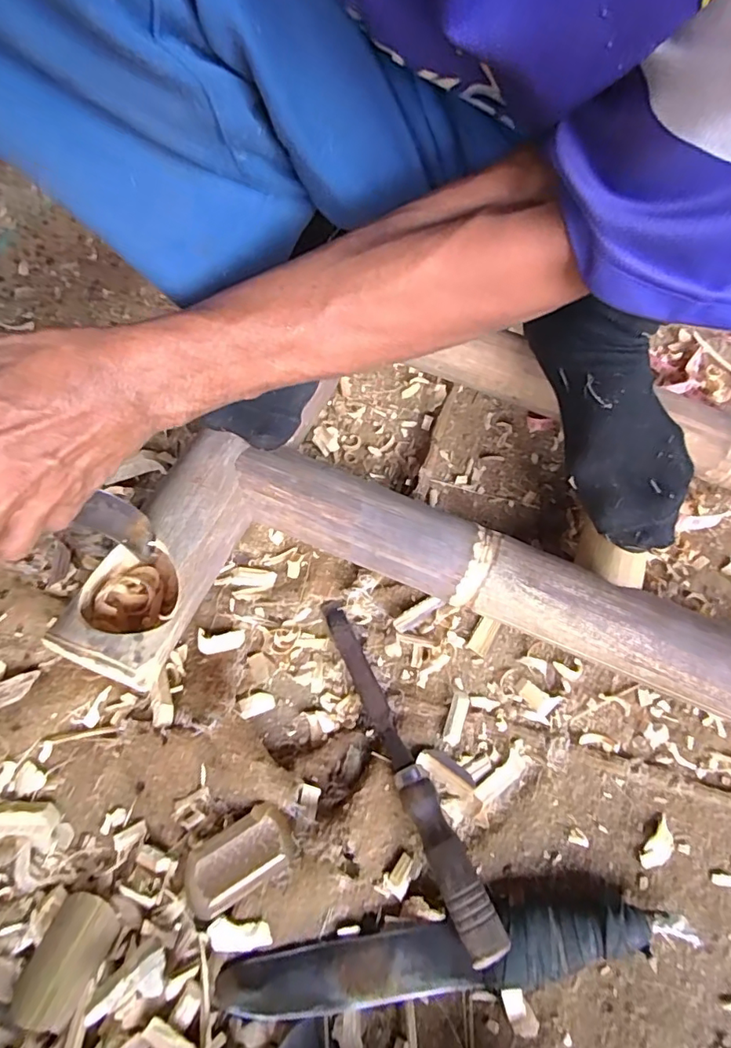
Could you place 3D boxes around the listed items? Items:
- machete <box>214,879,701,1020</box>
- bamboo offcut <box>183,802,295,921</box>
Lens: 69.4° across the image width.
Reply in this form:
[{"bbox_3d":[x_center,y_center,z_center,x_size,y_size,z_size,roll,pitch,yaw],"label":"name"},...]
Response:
[{"bbox_3d":[0.055,0.257,0.322,0.278,0.024,0.045,-5,63,-5],"label":"machete"},{"bbox_3d":[-0.080,0.209,0.330,0.070,0.022,0.038,-30,68,-16],"label":"bamboo offcut"}]

